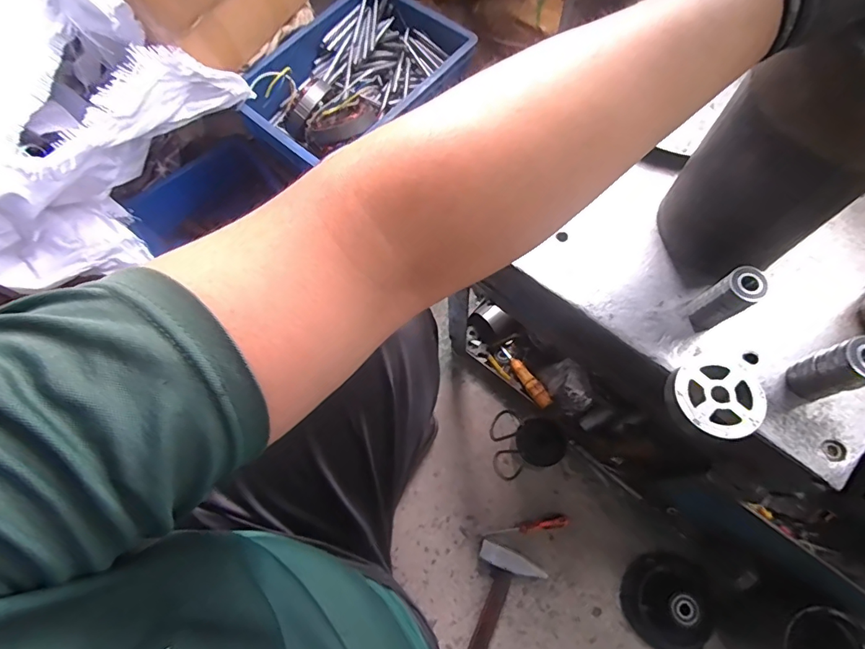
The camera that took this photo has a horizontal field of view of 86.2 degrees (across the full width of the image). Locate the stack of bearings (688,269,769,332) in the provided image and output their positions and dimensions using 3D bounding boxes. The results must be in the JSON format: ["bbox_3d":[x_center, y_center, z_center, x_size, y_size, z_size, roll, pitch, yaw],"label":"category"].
[{"bbox_3d":[0.277,-0.021,0.441,0.029,0.085,0.033,-32,71,-9],"label":"stack of bearings"}]

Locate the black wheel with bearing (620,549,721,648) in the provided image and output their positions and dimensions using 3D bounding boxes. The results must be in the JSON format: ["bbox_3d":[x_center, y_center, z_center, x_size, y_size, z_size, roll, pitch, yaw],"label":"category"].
[{"bbox_3d":[0.384,0.450,0.739,0.137,0.065,0.140,25,72,12],"label":"black wheel with bearing"}]

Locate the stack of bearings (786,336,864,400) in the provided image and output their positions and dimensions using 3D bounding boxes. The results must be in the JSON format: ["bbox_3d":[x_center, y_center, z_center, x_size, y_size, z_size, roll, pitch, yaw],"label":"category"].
[{"bbox_3d":[0.365,0.041,0.416,0.035,0.078,0.036,-9,69,-1],"label":"stack of bearings"}]

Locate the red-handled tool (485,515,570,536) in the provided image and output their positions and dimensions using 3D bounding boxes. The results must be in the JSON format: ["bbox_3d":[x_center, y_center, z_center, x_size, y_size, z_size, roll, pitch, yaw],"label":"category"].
[{"bbox_3d":[0.170,0.357,0.814,0.144,0.025,0.018,-11,69,-1],"label":"red-handled tool"}]

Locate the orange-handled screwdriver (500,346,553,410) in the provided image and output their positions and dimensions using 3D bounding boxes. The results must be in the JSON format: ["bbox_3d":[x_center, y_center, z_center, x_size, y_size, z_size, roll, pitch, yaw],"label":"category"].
[{"bbox_3d":[0.174,0.097,0.884,0.027,0.025,0.153,-28,52,-8],"label":"orange-handled screwdriver"}]

